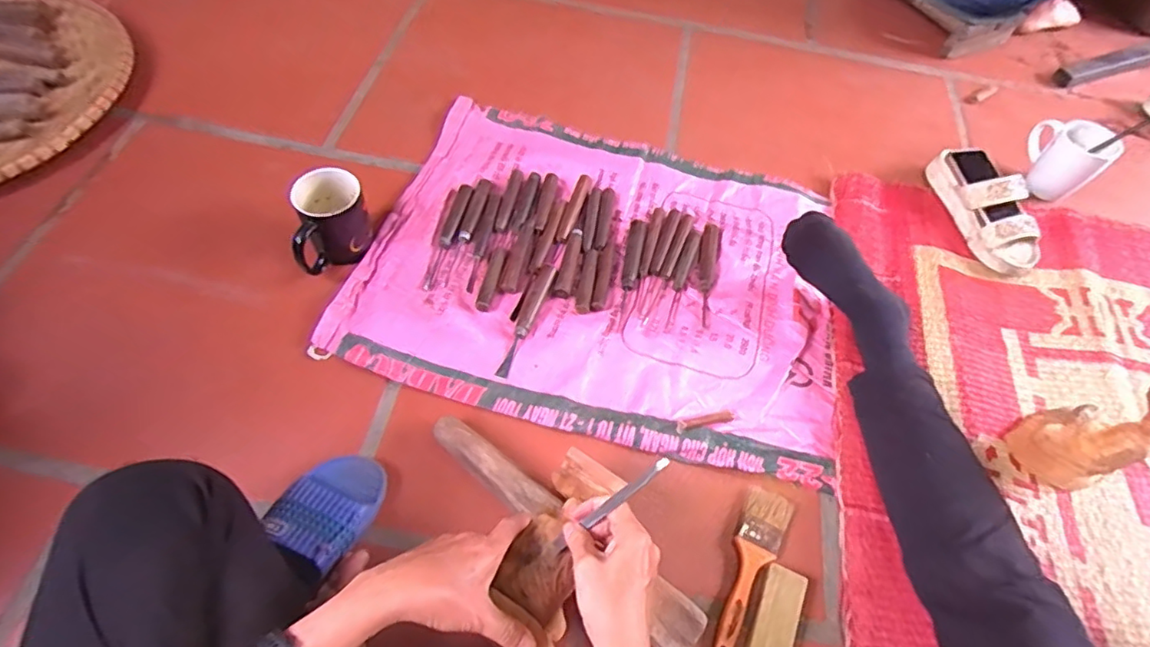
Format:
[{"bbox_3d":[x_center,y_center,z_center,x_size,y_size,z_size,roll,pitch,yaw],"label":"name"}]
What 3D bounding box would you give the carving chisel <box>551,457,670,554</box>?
[{"bbox_3d":[0.028,0.159,0.504,0.007,0.142,0.011,10,42,-54],"label":"carving chisel"}]

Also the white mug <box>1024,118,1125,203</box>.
[{"bbox_3d":[0.784,-0.267,0.940,0.082,0.097,0.118,-37,68,-24],"label":"white mug"}]

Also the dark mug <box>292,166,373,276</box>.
[{"bbox_3d":[-0.317,-0.129,0.753,0.094,0.092,0.097,-17,61,-15],"label":"dark mug"}]

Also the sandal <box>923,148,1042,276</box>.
[{"bbox_3d":[0.632,-0.184,0.885,0.082,0.070,0.219,-5,58,-8],"label":"sandal"}]

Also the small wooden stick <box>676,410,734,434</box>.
[{"bbox_3d":[0.153,0.114,0.680,0.081,0.008,0.015,-7,57,-27],"label":"small wooden stick"}]

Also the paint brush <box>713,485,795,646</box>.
[{"bbox_3d":[0.179,0.254,0.593,0.047,0.008,0.182,25,59,11],"label":"paint brush"}]

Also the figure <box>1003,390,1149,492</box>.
[{"bbox_3d":[0.588,0.117,0.632,0.100,0.183,0.111,-36,67,-24],"label":"figure"}]

